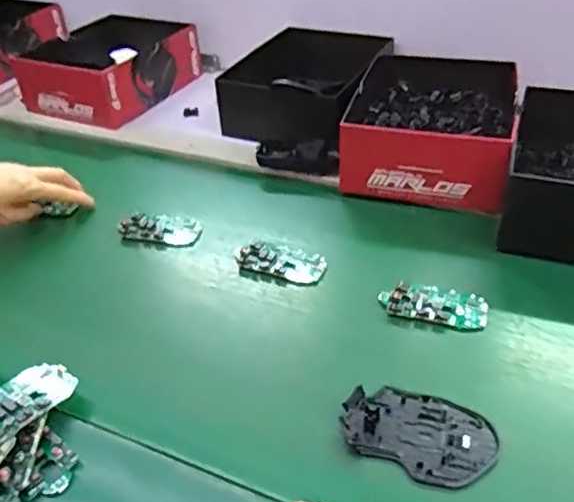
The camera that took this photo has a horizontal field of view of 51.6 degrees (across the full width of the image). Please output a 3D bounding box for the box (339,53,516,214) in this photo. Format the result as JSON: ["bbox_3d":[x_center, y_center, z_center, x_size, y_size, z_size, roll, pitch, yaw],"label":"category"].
[{"bbox_3d":[0.180,-0.167,0.761,0.191,0.090,0.255,7,41,14],"label":"box"}]

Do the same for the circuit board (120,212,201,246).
[{"bbox_3d":[-0.146,-0.025,0.686,0.093,0.014,0.041,3,40,10],"label":"circuit board"}]

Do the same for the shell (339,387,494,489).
[{"bbox_3d":[0.101,0.139,0.459,0.113,0.012,0.071,11,42,18],"label":"shell"}]

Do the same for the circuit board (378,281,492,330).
[{"bbox_3d":[0.139,0.049,0.565,0.098,0.013,0.049,8,41,15],"label":"circuit board"}]

